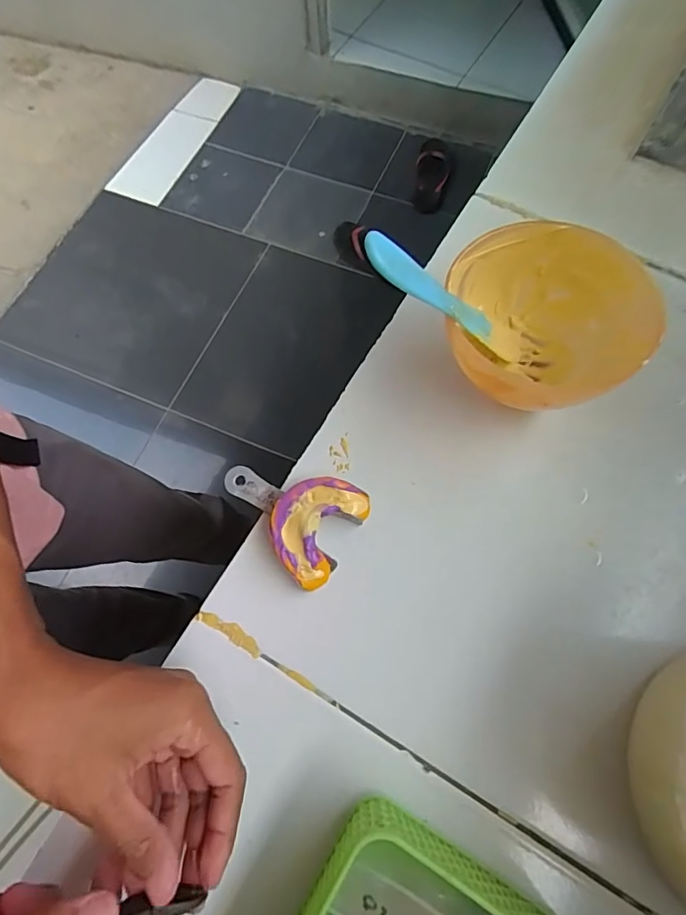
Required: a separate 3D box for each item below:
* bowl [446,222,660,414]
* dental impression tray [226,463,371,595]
[{"bbox_3d":[0.124,-0.079,0.331,0.107,0.086,0.109,-1,69,2],"label":"bowl"},{"bbox_3d":[-0.038,0.033,0.331,0.095,0.023,0.069,31,73,13],"label":"dental impression tray"}]

